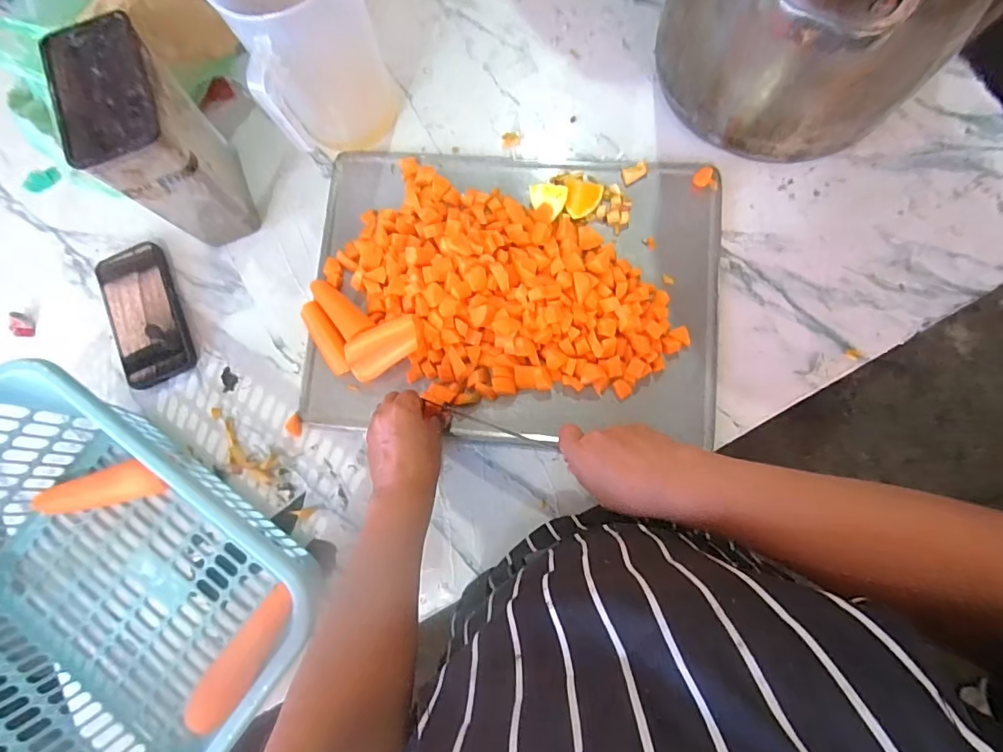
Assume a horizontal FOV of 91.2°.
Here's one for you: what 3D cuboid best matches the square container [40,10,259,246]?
[{"bbox_3d":[-0.341,-0.232,0.507,0.080,0.202,0.125,-21,80,1],"label":"square container"}]

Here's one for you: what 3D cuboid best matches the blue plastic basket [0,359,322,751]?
[{"bbox_3d":[-0.389,0.214,0.477,0.375,0.130,0.302,38,86,9],"label":"blue plastic basket"}]

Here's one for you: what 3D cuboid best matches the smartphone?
[{"bbox_3d":[-0.427,-0.073,0.589,0.084,0.013,0.163,-22,90,-8],"label":"smartphone"}]

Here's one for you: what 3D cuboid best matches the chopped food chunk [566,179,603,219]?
[{"bbox_3d":[0.094,-0.200,0.553,0.040,0.016,0.046,2,81,5],"label":"chopped food chunk"}]

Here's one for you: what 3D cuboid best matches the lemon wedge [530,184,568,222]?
[{"bbox_3d":[0.052,-0.196,0.557,0.042,0.019,0.035,7,82,5],"label":"lemon wedge"}]

